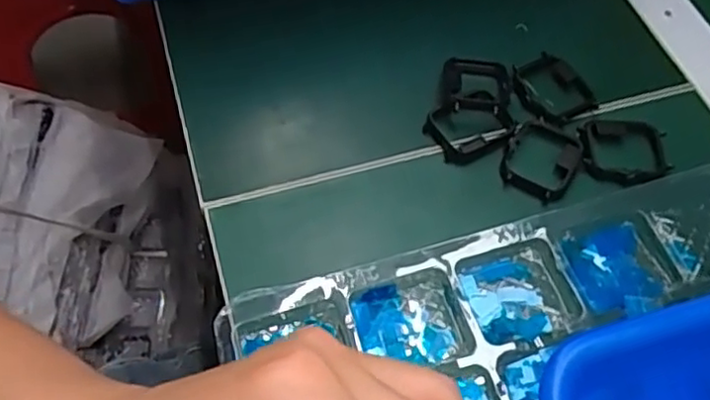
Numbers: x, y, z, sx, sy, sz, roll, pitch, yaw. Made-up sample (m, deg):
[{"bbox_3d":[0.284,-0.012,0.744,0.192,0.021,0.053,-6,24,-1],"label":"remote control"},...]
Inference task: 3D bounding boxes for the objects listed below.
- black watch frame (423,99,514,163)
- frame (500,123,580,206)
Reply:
[{"bbox_3d":[0.063,-0.042,0.363,0.043,0.014,0.032,-20,58,-15],"label":"black watch frame"},{"bbox_3d":[0.099,-0.021,0.356,0.037,0.011,0.044,27,58,15],"label":"frame"}]

